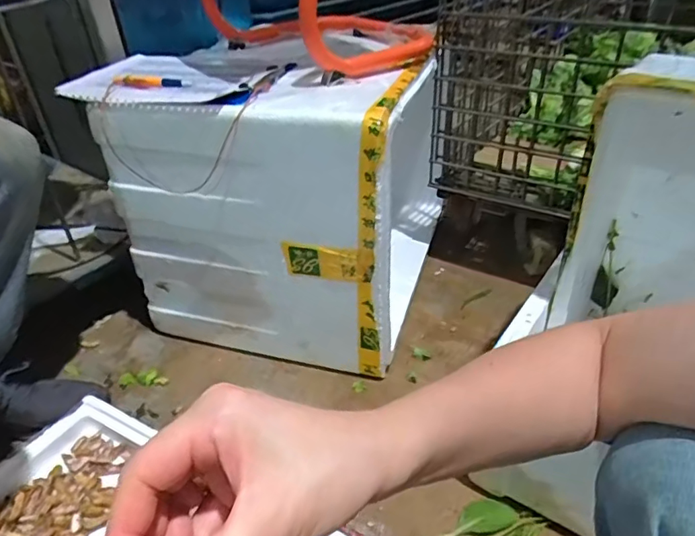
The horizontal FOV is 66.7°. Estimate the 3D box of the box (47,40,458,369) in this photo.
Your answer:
[{"bbox_3d":[-0.098,-0.175,1.024,0.481,0.447,0.539,8,36,15],"label":"box"}]

